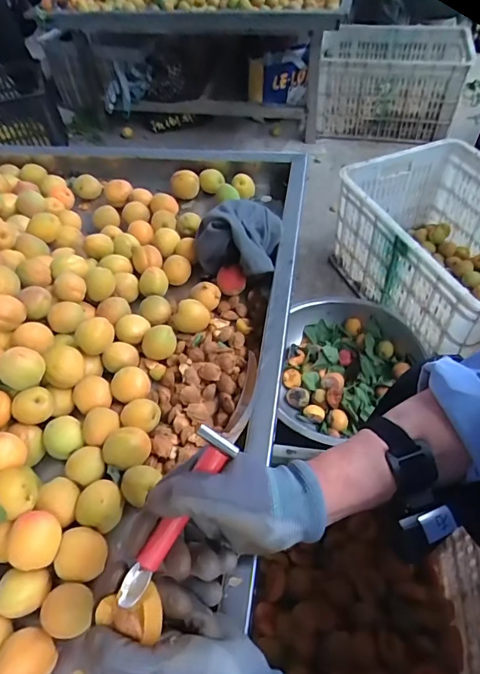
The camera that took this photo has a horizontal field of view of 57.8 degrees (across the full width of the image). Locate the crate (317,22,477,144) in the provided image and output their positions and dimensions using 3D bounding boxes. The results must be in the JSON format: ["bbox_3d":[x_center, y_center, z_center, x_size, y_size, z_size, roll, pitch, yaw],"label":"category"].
[{"bbox_3d":[0.516,-0.897,1.516,0.460,0.296,0.344,5,52,8],"label":"crate"}]

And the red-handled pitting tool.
[{"bbox_3d":[-0.045,0.128,0.310,0.026,0.015,0.129,24,81,21],"label":"red-handled pitting tool"}]

